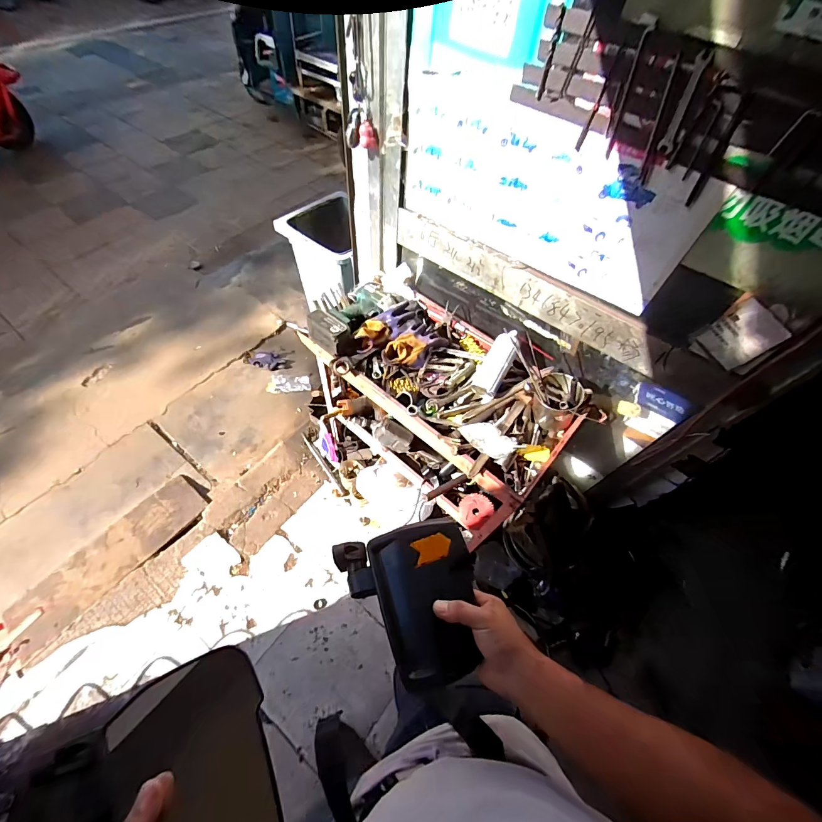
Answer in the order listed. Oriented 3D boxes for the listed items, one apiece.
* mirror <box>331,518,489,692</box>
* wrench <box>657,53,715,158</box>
[{"bbox_3d":[0.001,0.249,0.491,0.167,0.036,0.188,-10,59,-11],"label":"mirror"},{"bbox_3d":[0.401,-0.449,0.548,0.020,0.115,0.004,36,61,25],"label":"wrench"}]

